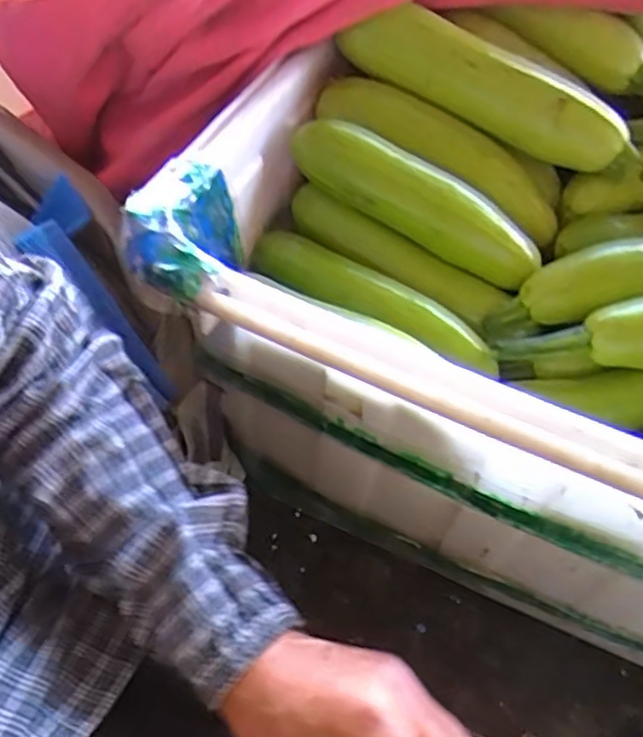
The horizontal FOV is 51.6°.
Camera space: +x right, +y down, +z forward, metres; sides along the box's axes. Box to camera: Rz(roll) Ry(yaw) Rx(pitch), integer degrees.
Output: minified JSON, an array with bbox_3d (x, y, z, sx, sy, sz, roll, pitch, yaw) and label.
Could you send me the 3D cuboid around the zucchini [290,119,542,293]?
[{"bbox_3d":[0.075,-0.135,0.535,0.211,0.049,0.044,30,57,-1],"label":"zucchini"}]

